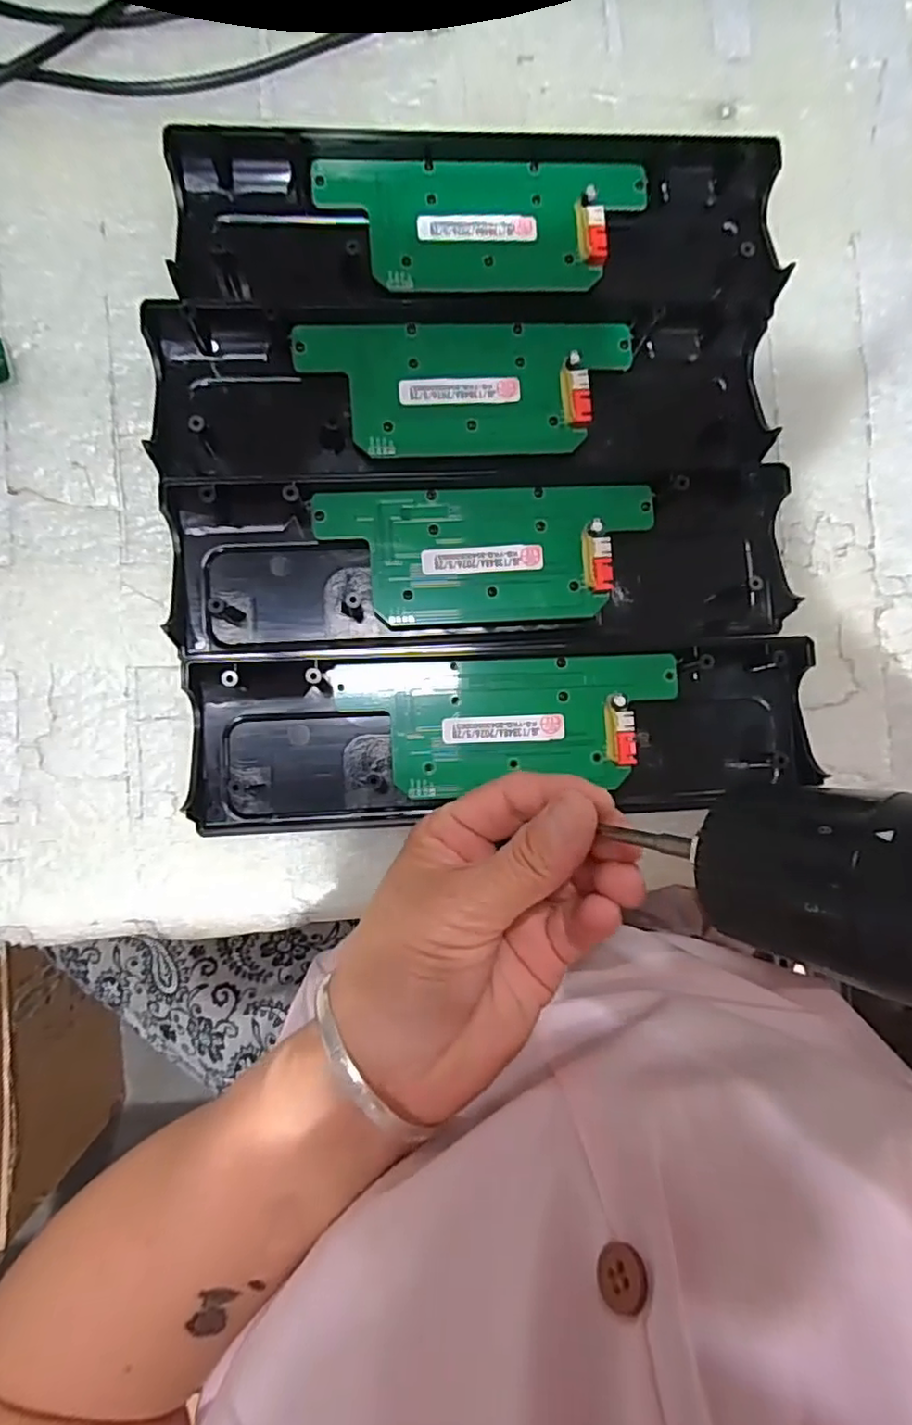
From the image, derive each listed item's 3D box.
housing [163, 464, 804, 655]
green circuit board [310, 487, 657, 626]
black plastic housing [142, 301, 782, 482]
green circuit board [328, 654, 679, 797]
[{"bbox_3d":[0.014,-0.063,0.259,0.246,0.028,0.070,-3,88,-5],"label":"housing"},{"bbox_3d":[0.014,-0.064,0.250,0.133,0.009,0.053,-4,88,-5],"label":"green circuit board"},{"bbox_3d":[0.006,-0.132,0.262,0.245,0.027,0.068,-4,88,-5],"label":"black plastic housing"},{"bbox_3d":[0.022,0.005,0.250,0.135,0.006,0.052,-2,88,-5],"label":"green circuit board"}]

